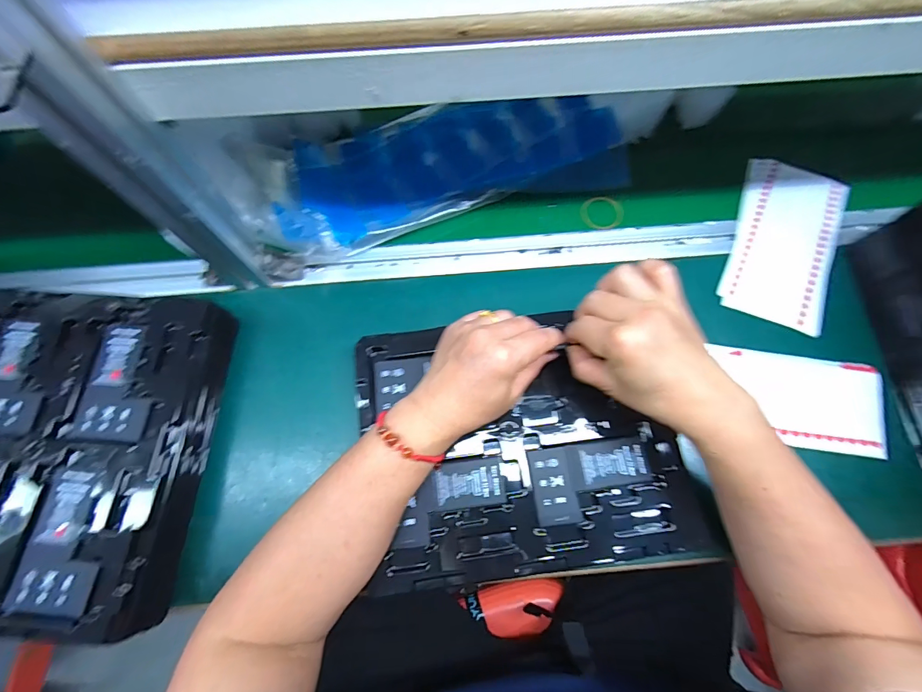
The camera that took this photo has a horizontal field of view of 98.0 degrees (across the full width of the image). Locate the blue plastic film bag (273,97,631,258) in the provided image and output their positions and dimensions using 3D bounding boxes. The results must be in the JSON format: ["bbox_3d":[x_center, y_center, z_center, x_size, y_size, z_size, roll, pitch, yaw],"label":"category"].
[{"bbox_3d":[-0.018,-0.217,0.470,0.398,0.049,0.170,-16,71,-6],"label":"blue plastic film bag"}]

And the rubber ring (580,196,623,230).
[{"bbox_3d":[0.166,-0.156,0.472,0.048,0.004,0.041,-12,82,6],"label":"rubber ring"}]

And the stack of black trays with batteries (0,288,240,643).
[{"bbox_3d":[-0.350,0.087,0.355,0.219,0.051,0.274,3,70,1],"label":"stack of black trays with batteries"}]

